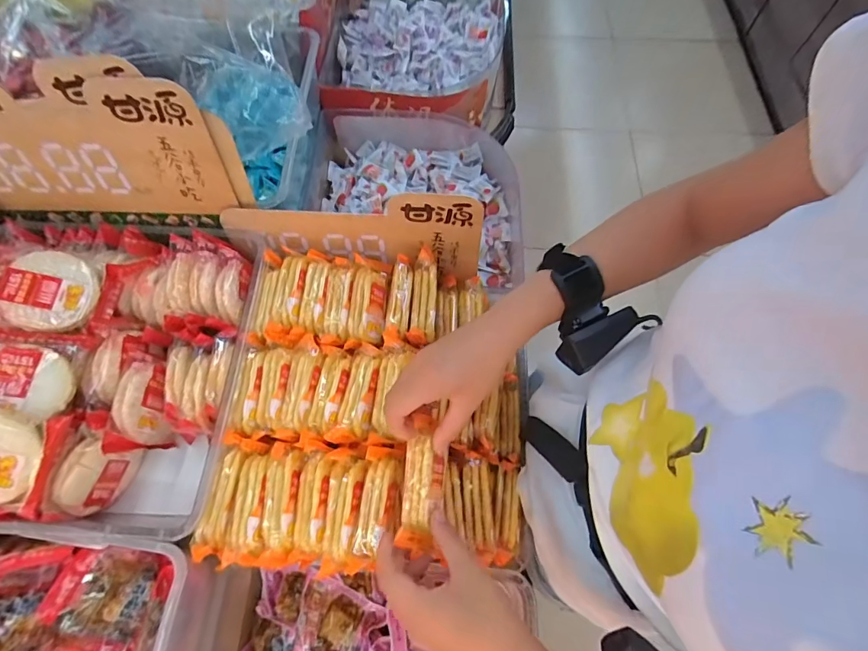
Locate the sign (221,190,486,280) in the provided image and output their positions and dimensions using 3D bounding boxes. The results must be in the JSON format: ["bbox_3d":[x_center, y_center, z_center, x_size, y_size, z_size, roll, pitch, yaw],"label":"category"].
[{"bbox_3d":[-0.082,-0.105,0.450,0.266,0.104,0.008,8,55,-4],"label":"sign"}]

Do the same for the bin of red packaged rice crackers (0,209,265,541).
[{"bbox_3d":[-0.331,0.027,0.421,0.284,0.129,0.307,3,66,2],"label":"bin of red packaged rice crackers"}]

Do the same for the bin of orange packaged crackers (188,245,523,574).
[{"bbox_3d":[-0.049,0.071,0.434,0.278,0.100,0.297,2,66,2],"label":"bin of orange packaged crackers"}]

